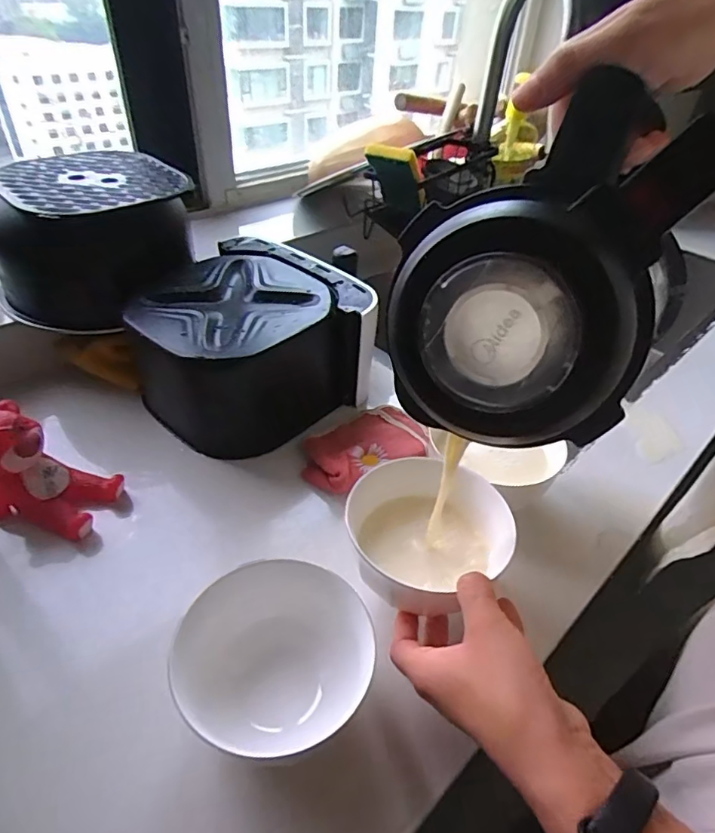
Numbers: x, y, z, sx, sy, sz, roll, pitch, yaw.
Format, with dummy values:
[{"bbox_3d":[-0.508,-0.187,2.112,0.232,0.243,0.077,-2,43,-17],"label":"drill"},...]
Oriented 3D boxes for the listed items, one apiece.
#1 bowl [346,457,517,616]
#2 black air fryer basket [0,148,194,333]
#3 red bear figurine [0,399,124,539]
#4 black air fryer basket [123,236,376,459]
[{"bbox_3d":[0.051,0.086,0.400,0.103,0.053,0.108,2,41,-2],"label":"bowl"},{"bbox_3d":[-0.298,-0.204,0.595,0.208,0.126,0.194,-7,42,-12],"label":"black air fryer basket"},{"bbox_3d":[-0.266,0.044,0.449,0.097,0.090,0.072,11,42,9],"label":"red bear figurine"},{"bbox_3d":[-0.116,-0.073,0.570,0.232,0.126,0.228,29,47,26],"label":"black air fryer basket"}]

